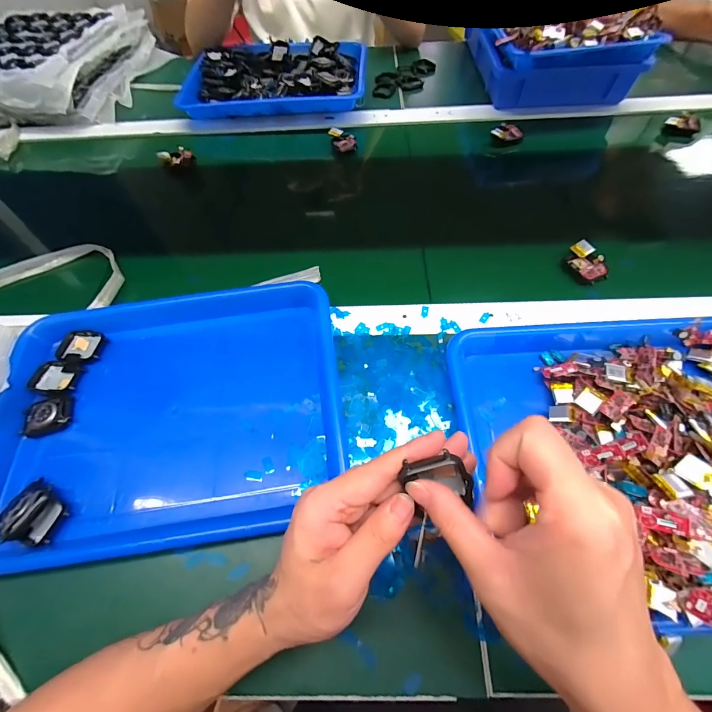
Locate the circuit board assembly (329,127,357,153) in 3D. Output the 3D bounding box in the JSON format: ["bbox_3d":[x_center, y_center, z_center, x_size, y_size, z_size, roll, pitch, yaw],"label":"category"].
[{"bbox_3d":[-0.022,-0.358,0.571,0.033,0.016,0.048,-21,62,-9],"label":"circuit board assembly"}]

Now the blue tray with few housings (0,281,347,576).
[{"bbox_3d":[-0.181,0.051,0.342,0.325,0.041,0.248,-7,61,-1],"label":"blue tray with few housings"}]

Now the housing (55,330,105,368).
[{"bbox_3d":[-0.310,-0.010,0.388,0.041,0.009,0.042,8,62,7],"label":"housing"}]

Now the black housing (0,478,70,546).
[{"bbox_3d":[-0.280,0.140,0.302,0.047,0.021,0.046,22,64,14],"label":"black housing"}]

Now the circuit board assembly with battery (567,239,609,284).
[{"bbox_3d":[0.282,-0.115,0.420,0.035,0.011,0.056,-16,62,-6],"label":"circuit board assembly with battery"}]

